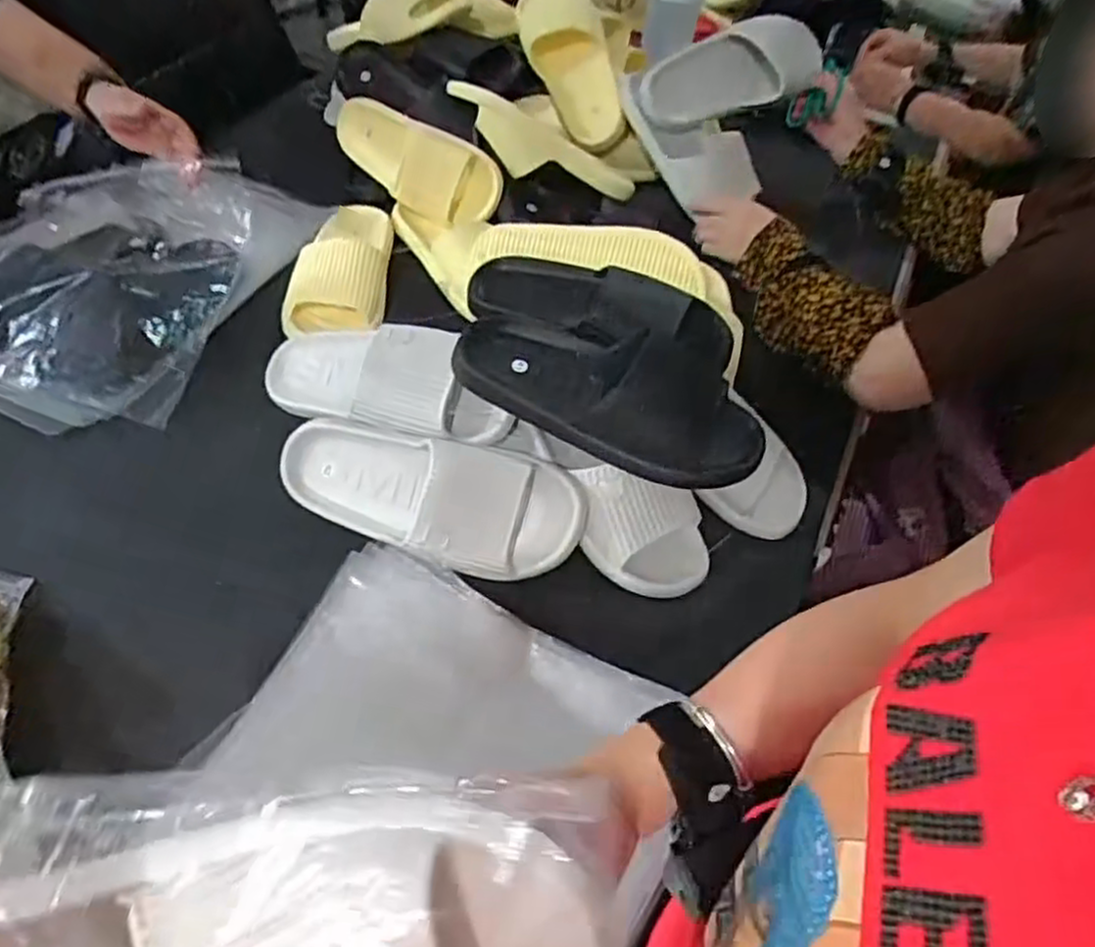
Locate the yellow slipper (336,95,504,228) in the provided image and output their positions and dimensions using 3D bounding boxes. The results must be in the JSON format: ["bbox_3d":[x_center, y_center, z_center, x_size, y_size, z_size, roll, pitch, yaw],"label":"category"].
[{"bbox_3d":[-0.165,-0.399,0.979,0.249,0.101,0.075,35,26,20],"label":"yellow slipper"}]

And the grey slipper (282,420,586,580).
[{"bbox_3d":[-0.105,0.021,0.659,0.269,0.078,0.107,10,90,10],"label":"grey slipper"}]

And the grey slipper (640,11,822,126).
[{"bbox_3d":[0.250,-0.558,1.058,0.307,0.106,0.074,-22,19,-16],"label":"grey slipper"}]

